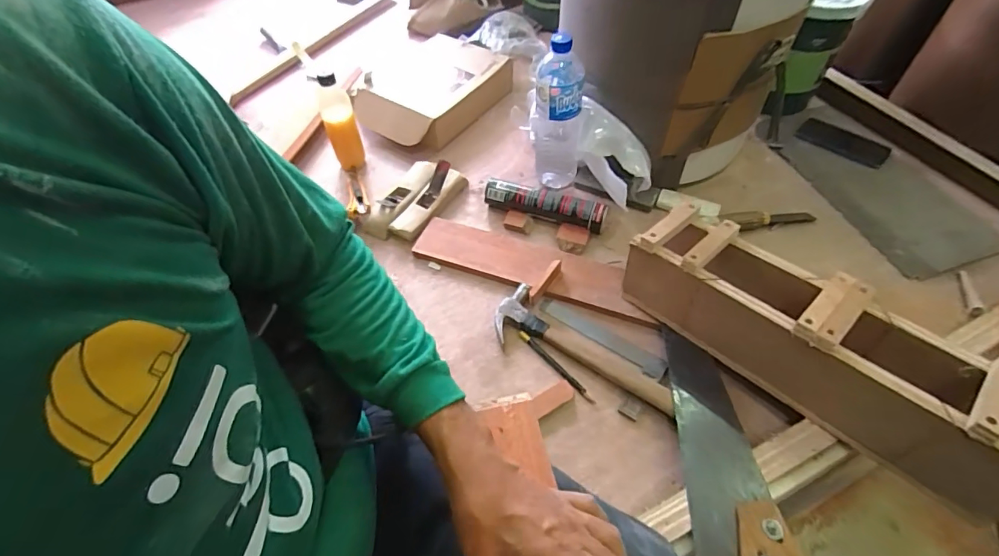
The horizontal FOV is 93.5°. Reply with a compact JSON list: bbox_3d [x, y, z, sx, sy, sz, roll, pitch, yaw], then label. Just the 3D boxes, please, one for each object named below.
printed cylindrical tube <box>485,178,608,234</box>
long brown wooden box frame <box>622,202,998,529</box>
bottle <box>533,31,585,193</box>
[{"bbox_3d":[0.077,-0.127,0.813,0.213,0.042,0.042,18,56,15],"label":"printed cylindrical tube"},{"bbox_3d":[0.360,0.073,0.565,0.436,0.167,0.114,38,63,26],"label":"long brown wooden box frame"},{"bbox_3d":[0.096,-0.269,0.770,0.079,0.234,0.099,2,53,3],"label":"bottle"}]

